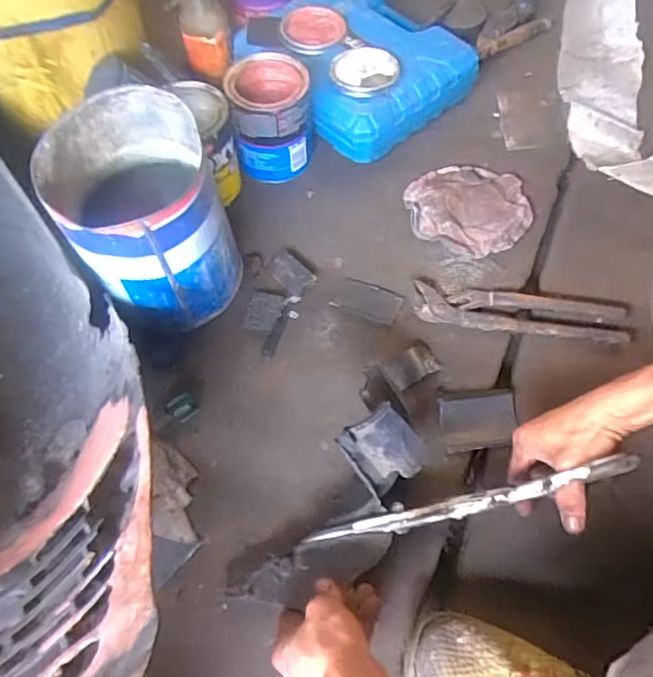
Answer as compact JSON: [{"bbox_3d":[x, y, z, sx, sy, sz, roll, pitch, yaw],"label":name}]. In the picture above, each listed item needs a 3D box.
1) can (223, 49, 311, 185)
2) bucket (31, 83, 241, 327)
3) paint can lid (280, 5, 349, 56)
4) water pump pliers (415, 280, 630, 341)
[{"bbox_3d":[-0.072,-0.280,0.719,0.096,0.118,0.101,0,61,0],"label":"can"},{"bbox_3d":[-0.189,-0.125,0.593,0.149,0.188,0.171,-25,64,-14],"label":"bucket"},{"bbox_3d":[-0.018,-0.426,0.770,0.088,0.012,0.092,0,61,0],"label":"paint can lid"},{"bbox_3d":[0.221,-0.030,0.641,0.233,0.019,0.052,7,61,3],"label":"water pump pliers"}]

